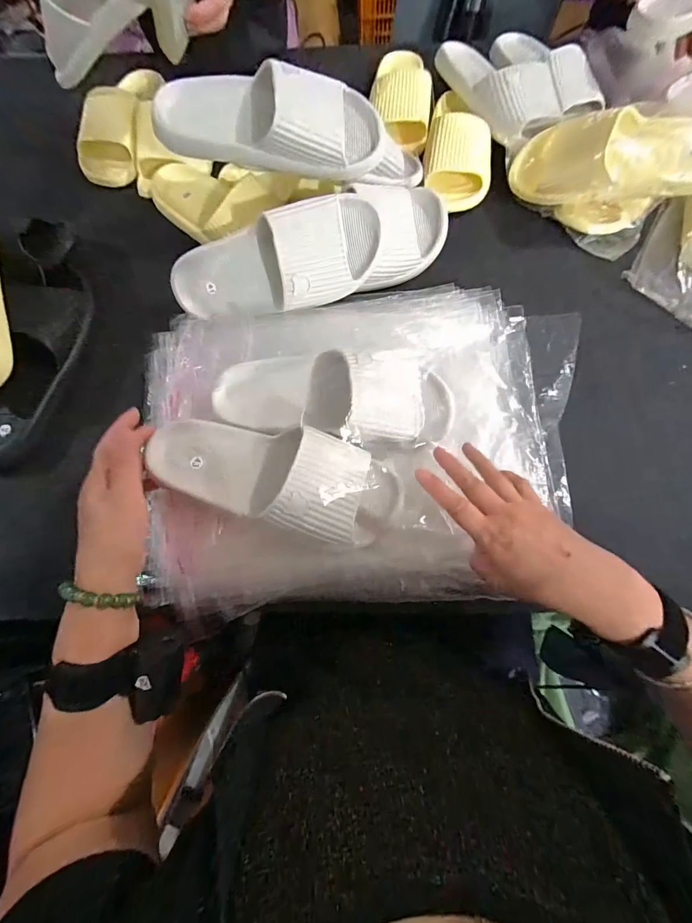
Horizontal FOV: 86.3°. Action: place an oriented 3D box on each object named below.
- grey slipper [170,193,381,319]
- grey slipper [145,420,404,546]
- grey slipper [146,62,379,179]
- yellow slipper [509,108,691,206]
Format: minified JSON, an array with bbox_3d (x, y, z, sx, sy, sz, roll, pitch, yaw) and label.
[{"bbox_3d":[-0.082,-0.235,0.434,0.254,0.082,0.107,-13,103,-3],"label":"grey slipper"},{"bbox_3d":[-0.071,0.013,0.370,0.246,0.060,0.090,13,73,6],"label":"grey slipper"},{"bbox_3d":[-0.089,-0.394,0.430,0.264,0.065,0.107,10,72,4],"label":"grey slipper"},{"bbox_3d":[0.356,-0.394,0.488,0.246,0.085,0.077,16,73,6],"label":"yellow slipper"}]

